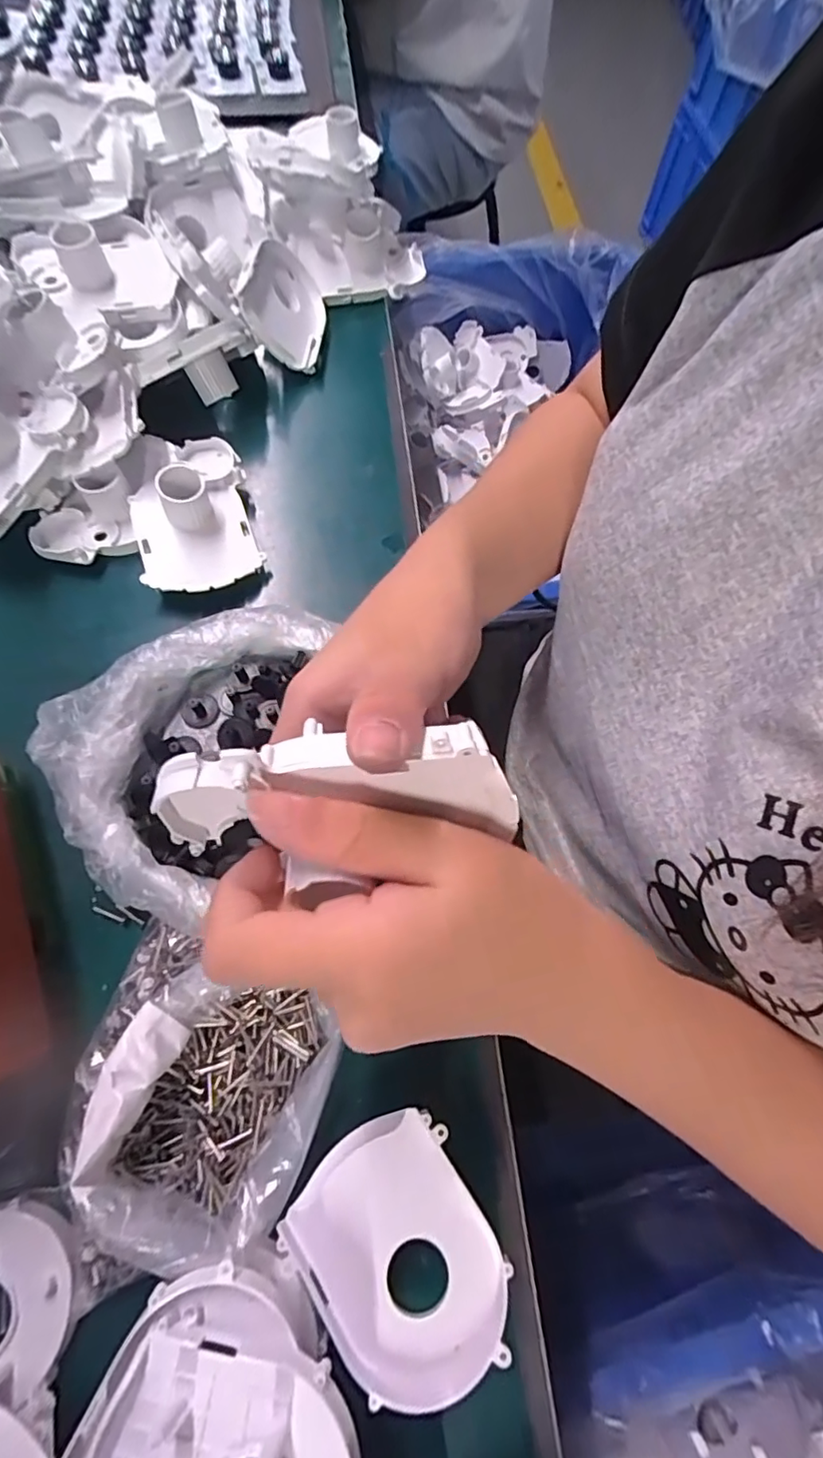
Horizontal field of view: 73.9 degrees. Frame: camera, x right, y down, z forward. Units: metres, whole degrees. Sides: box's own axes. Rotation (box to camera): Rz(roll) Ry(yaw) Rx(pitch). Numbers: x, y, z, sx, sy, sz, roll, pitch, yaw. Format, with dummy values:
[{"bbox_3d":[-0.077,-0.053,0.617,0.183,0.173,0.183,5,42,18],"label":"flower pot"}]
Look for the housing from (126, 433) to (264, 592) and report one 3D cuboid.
[{"bbox_3d":[-0.132,-0.130,0.334,0.070,0.036,0.105,-14,70,-8],"label":"housing"}]

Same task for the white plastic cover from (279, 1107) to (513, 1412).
[{"bbox_3d":[-0.004,0.202,0.210,0.067,0.012,0.082,-30,73,-13],"label":"white plastic cover"}]

